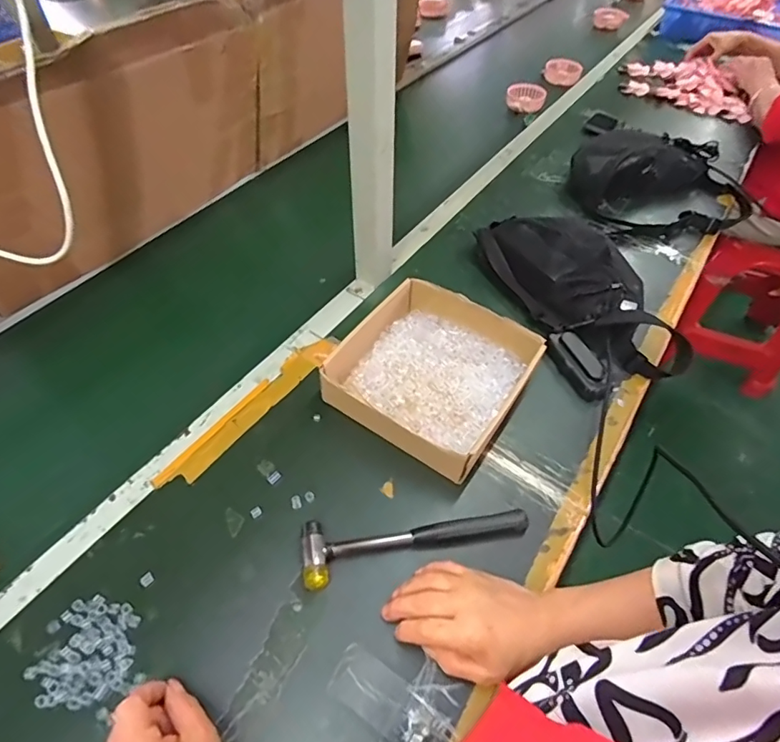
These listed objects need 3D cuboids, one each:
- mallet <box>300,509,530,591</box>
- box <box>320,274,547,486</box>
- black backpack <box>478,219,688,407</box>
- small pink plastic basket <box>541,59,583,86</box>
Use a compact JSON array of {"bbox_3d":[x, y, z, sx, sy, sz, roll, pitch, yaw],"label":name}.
[{"bbox_3d":[0.029,0.174,0.523,0.242,0.023,0.062,-8,53,-9],"label":"mallet"},{"bbox_3d":[0.049,0.000,0.633,0.225,0.064,0.220,28,56,18],"label":"box"},{"bbox_3d":[0.277,-0.124,0.731,0.178,0.071,0.335,-17,55,-16],"label":"black backpack"},{"bbox_3d":[0.442,-0.767,1.258,0.093,0.052,0.032,13,54,10],"label":"small pink plastic basket"}]

